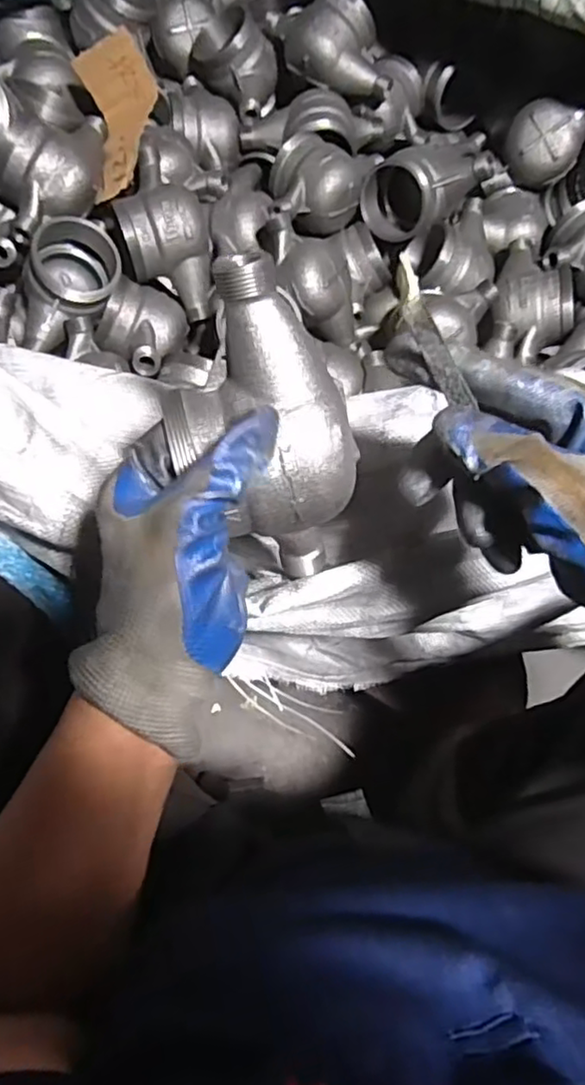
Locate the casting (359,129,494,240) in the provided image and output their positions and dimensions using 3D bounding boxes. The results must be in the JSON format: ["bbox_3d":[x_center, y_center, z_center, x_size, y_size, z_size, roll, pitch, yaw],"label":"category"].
[{"bbox_3d":[0.134,-0.370,0.673,0.123,0.083,0.082,-11,76,-5],"label":"casting"}]

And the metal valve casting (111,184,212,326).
[{"bbox_3d":[-0.122,-0.281,0.641,0.082,0.116,0.070,-19,42,-13],"label":"metal valve casting"}]

